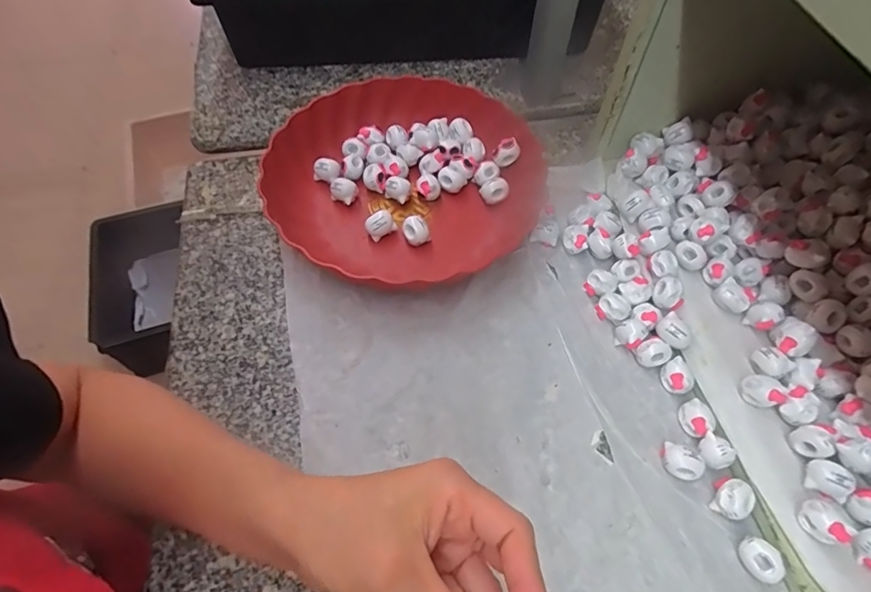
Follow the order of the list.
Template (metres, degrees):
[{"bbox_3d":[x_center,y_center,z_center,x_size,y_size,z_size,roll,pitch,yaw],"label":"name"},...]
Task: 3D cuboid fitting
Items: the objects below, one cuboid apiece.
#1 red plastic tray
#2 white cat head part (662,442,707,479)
[{"bbox_3d":[-0.024,-0.119,0.457,0.246,0.036,0.235,12,60,7],"label":"red plastic tray"},{"bbox_3d":[0.170,0.116,0.337,0.027,0.018,0.020,20,63,13],"label":"white cat head part"}]

